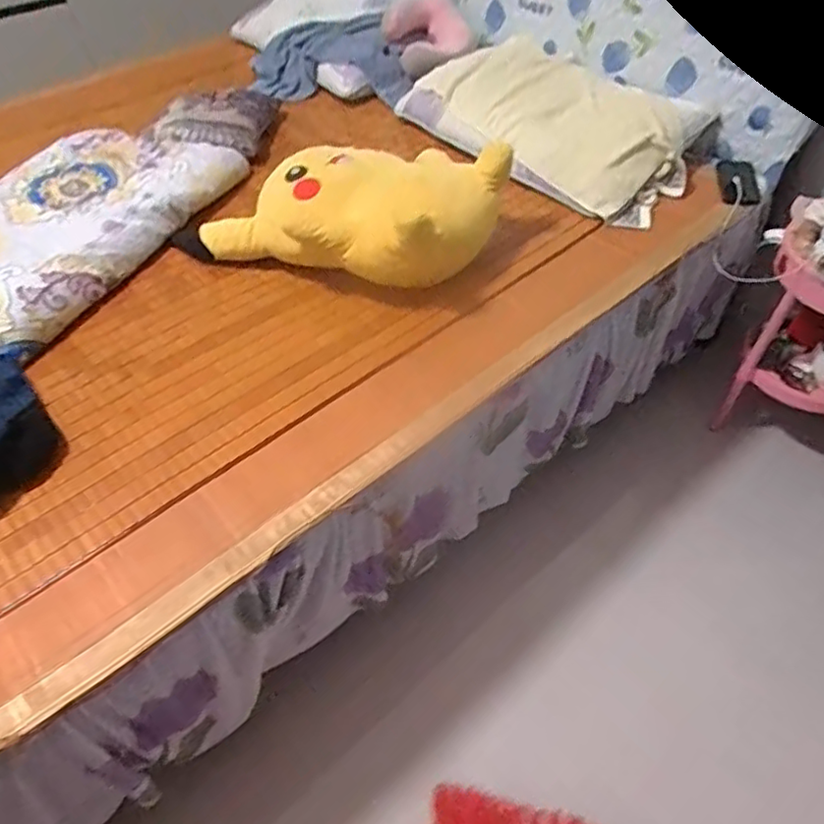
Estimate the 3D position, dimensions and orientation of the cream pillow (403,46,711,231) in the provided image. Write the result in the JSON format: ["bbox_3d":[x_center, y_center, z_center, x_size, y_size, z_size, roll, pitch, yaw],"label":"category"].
[{"bbox_3d":[0.327,-0.705,1.500,0.716,0.116,0.390,36,59,27],"label":"cream pillow"}]

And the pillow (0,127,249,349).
[{"bbox_3d":[-0.729,-0.423,1.329,0.432,0.138,0.749,18,54,15],"label":"pillow"}]

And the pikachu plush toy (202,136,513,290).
[{"bbox_3d":[-0.113,-0.400,1.240,0.529,0.178,0.318,18,52,16],"label":"pikachu plush toy"}]

